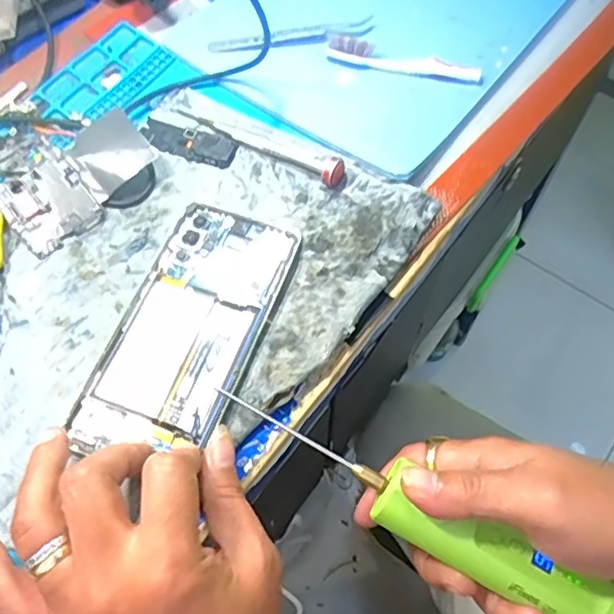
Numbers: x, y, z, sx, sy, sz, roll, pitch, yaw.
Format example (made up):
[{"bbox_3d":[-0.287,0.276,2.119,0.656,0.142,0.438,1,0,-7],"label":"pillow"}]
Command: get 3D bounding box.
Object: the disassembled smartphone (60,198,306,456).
[{"bbox_3d":[-0.062,0.010,0.335,0.072,0.010,0.148,19,63,10],"label":"disassembled smartphone"}]

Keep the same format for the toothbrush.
[{"bbox_3d":[0.065,-0.164,0.415,0.102,0.021,0.013,14,62,7],"label":"toothbrush"}]

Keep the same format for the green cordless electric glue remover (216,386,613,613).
[{"bbox_3d":[0.052,0.094,0.291,0.204,0.029,0.024,28,65,11],"label":"green cordless electric glue remover"}]

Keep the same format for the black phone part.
[{"bbox_3d":[-0.077,-0.106,0.397,0.065,0.006,0.021,19,63,10],"label":"black phone part"}]

